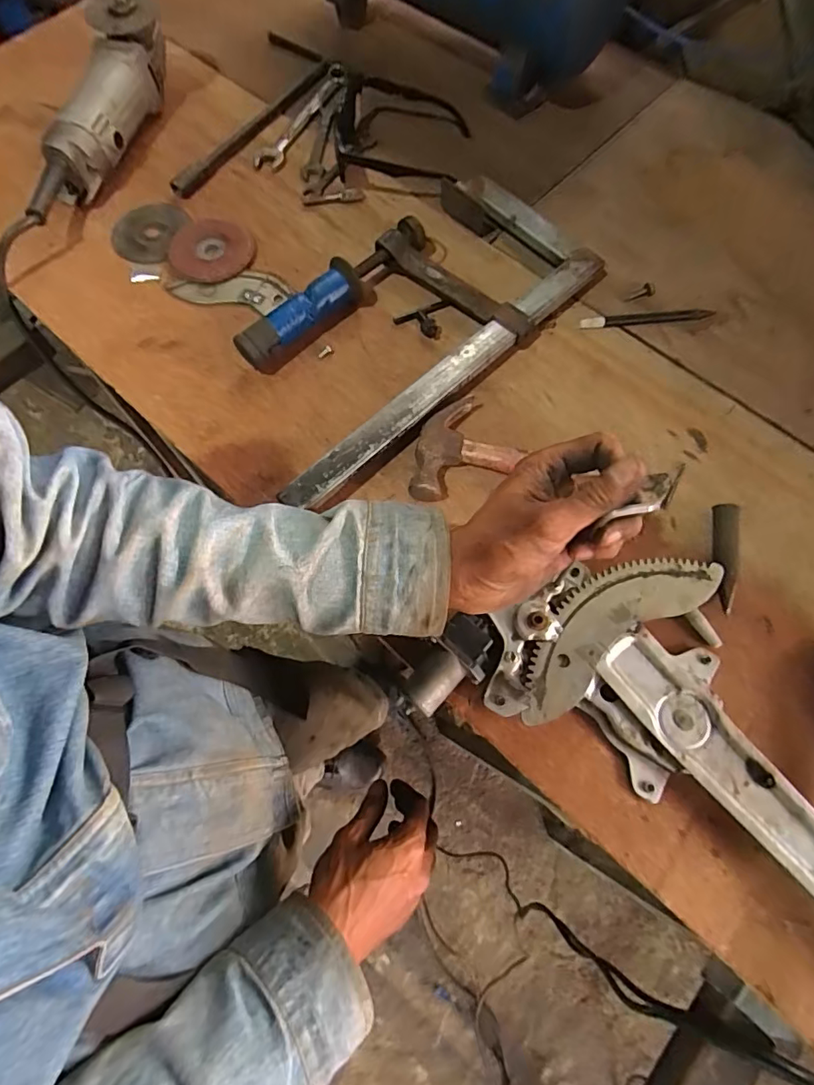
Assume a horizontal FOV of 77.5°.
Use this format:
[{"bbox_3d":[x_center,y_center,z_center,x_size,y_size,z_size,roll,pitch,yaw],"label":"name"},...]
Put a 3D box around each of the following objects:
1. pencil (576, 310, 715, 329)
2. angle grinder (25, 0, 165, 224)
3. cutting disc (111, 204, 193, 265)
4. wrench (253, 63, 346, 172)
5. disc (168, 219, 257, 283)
[{"bbox_3d":[0.235,-0.221,0.499,0.128,0.005,0.013,-6,70,-2],"label":"pencil"},{"bbox_3d":[-0.339,-0.462,0.549,0.069,0.084,0.297,13,71,5],"label":"angle grinder"},{"bbox_3d":[-0.277,-0.338,0.548,0.083,0.004,0.083,0,70,0],"label":"cutting disc"},{"bbox_3d":[-0.127,-0.503,0.599,0.030,0.019,0.181,27,73,9],"label":"wrench"},{"bbox_3d":[-0.204,-0.307,0.534,0.089,0.008,0.089,0,70,0],"label":"disc"}]

